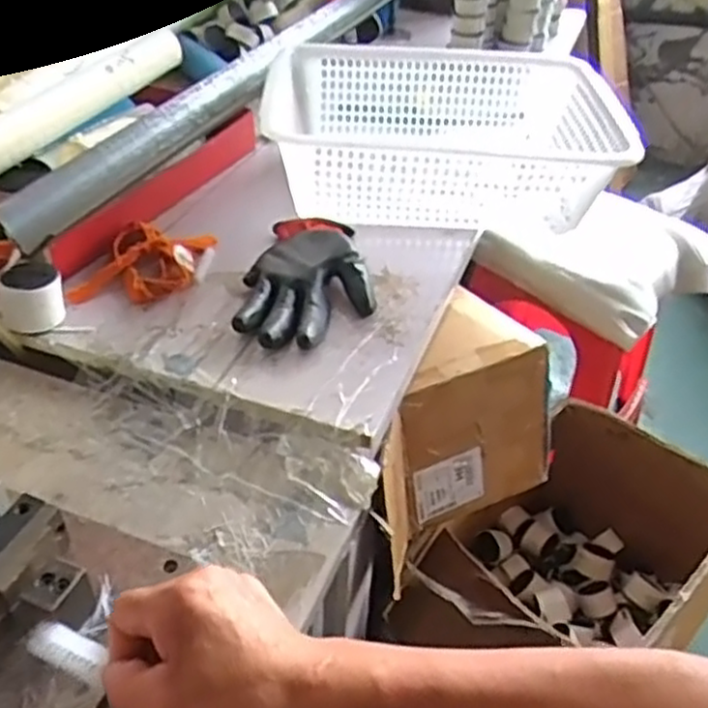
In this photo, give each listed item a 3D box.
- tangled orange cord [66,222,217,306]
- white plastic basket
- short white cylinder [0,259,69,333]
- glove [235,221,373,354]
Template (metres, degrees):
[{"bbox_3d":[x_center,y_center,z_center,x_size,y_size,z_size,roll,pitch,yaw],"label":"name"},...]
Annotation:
[{"bbox_3d":[-0.201,-0.091,0.715,0.102,0.022,0.120,6,40,3],"label":"tangled orange cord"},{"bbox_3d":[0.098,-0.256,0.855,0.366,0.100,0.284,2,40,-1],"label":"white plastic basket"},{"bbox_3d":[-0.279,-0.051,0.647,0.052,0.050,0.045,-21,46,-26],"label":"short white cylinder"},{"bbox_3d":[-0.042,-0.077,0.704,0.116,0.031,0.202,2,40,-1],"label":"glove"}]

